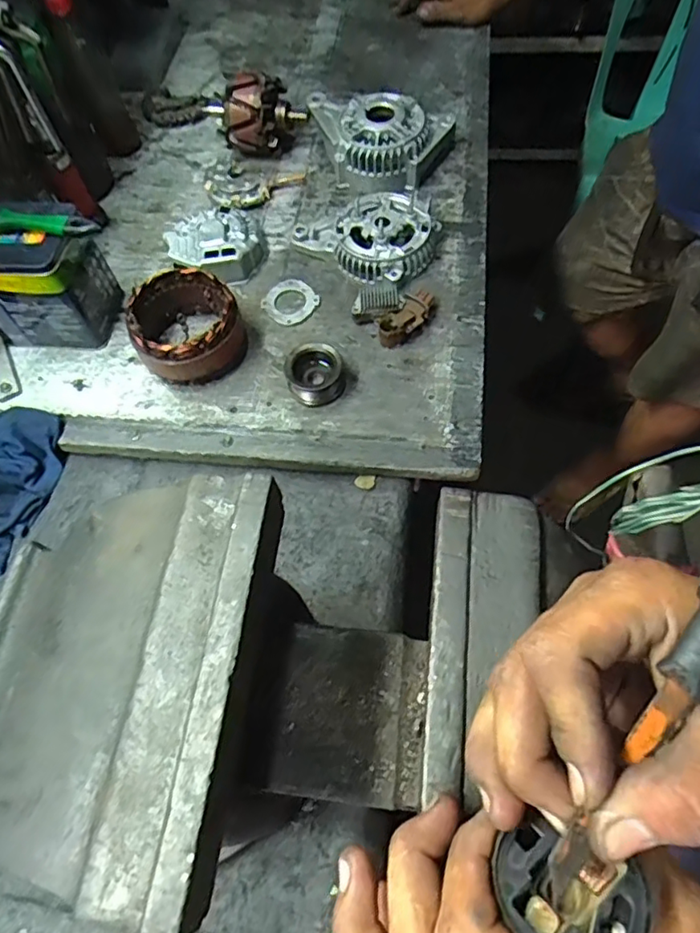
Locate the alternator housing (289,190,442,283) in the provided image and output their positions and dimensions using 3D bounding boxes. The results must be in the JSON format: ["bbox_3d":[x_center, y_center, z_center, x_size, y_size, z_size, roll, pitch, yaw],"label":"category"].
[{"bbox_3d":[0.021,-0.280,0.697,0.161,0.044,0.117,33,70,18],"label":"alternator housing"}]

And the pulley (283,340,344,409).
[{"bbox_3d":[-0.037,-0.095,0.614,0.059,0.034,0.058,-2,63,3],"label":"pulley"}]

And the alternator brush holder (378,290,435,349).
[{"bbox_3d":[0.064,-0.162,0.645,0.033,0.028,0.077,40,72,21],"label":"alternator brush holder"}]

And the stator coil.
[{"bbox_3d":[-0.172,-0.149,0.628,0.111,0.076,0.111,-23,64,-7],"label":"stator coil"}]

